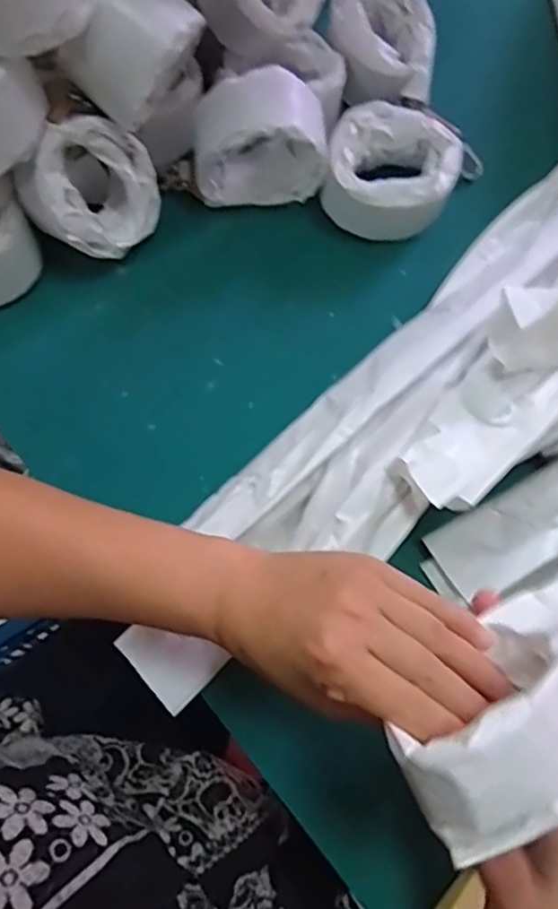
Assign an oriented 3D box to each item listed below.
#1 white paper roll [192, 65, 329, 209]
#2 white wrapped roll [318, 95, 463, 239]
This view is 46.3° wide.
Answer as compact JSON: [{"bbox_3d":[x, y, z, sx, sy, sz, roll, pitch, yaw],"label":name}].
[{"bbox_3d":[-0.015,-0.231,0.494,0.097,0.091,0.053,-6,69,-2],"label":"white paper roll"},{"bbox_3d":[0.087,-0.213,0.502,0.095,0.054,0.099,22,70,8],"label":"white wrapped roll"}]

